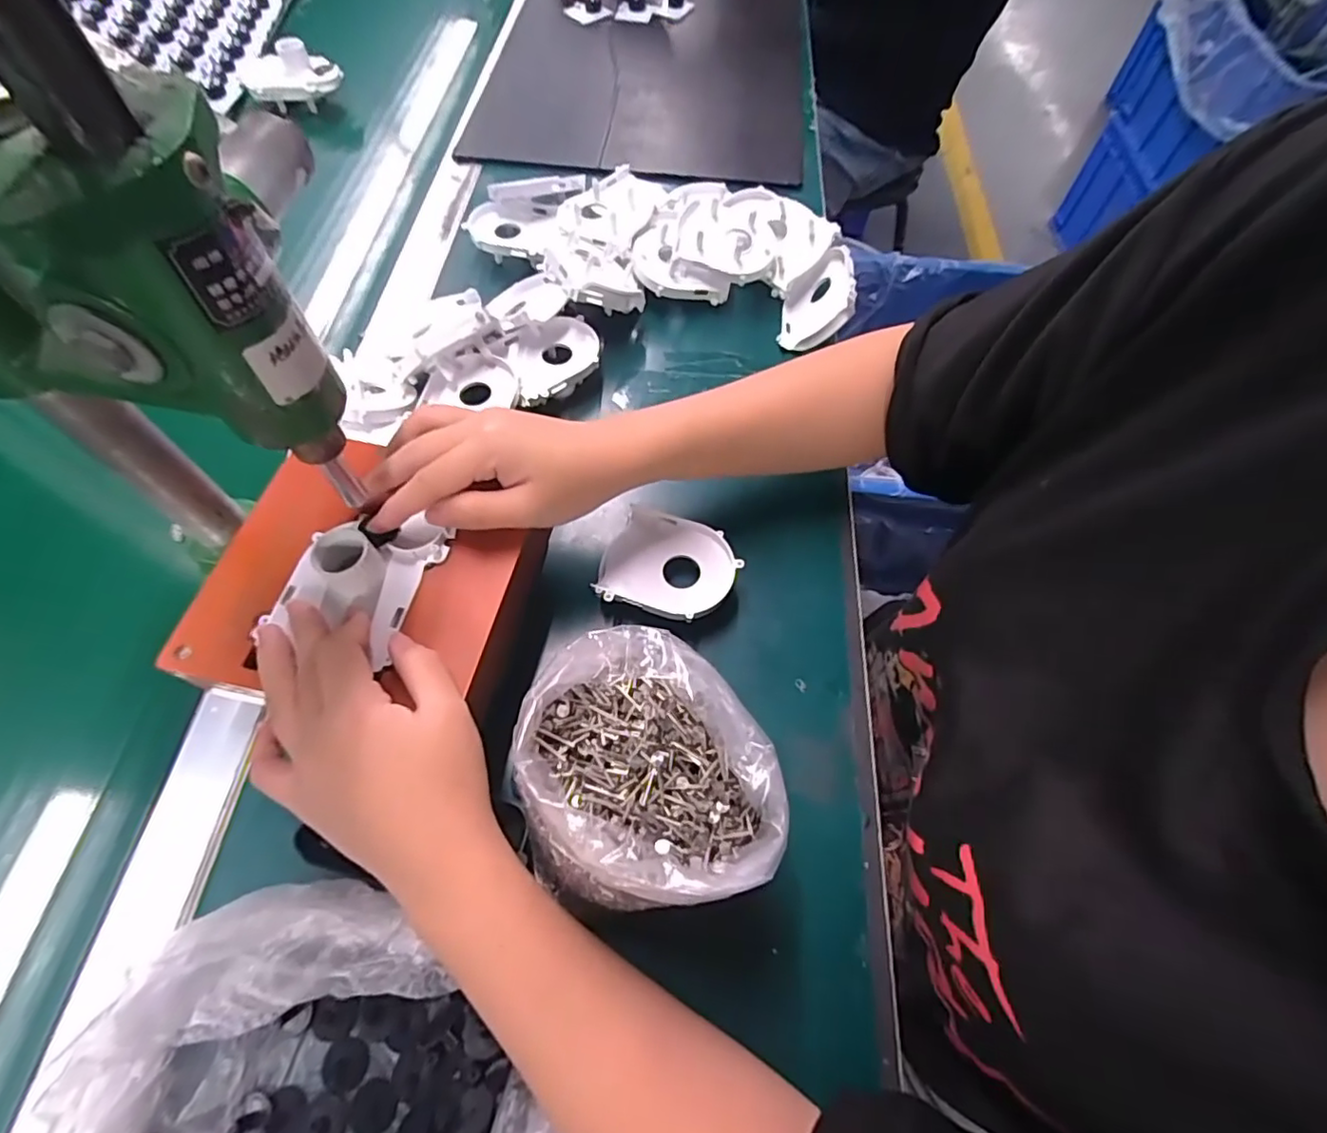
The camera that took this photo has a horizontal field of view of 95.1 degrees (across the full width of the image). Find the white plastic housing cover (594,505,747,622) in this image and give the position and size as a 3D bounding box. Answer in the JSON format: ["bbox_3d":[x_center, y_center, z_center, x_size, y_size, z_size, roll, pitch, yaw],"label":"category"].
[{"bbox_3d":[0.003,0.002,0.386,0.080,0.026,0.069,19,63,8],"label":"white plastic housing cover"}]

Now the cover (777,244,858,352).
[{"bbox_3d":[0.129,-0.219,0.499,0.025,0.075,0.074,21,64,-35],"label":"cover"}]

